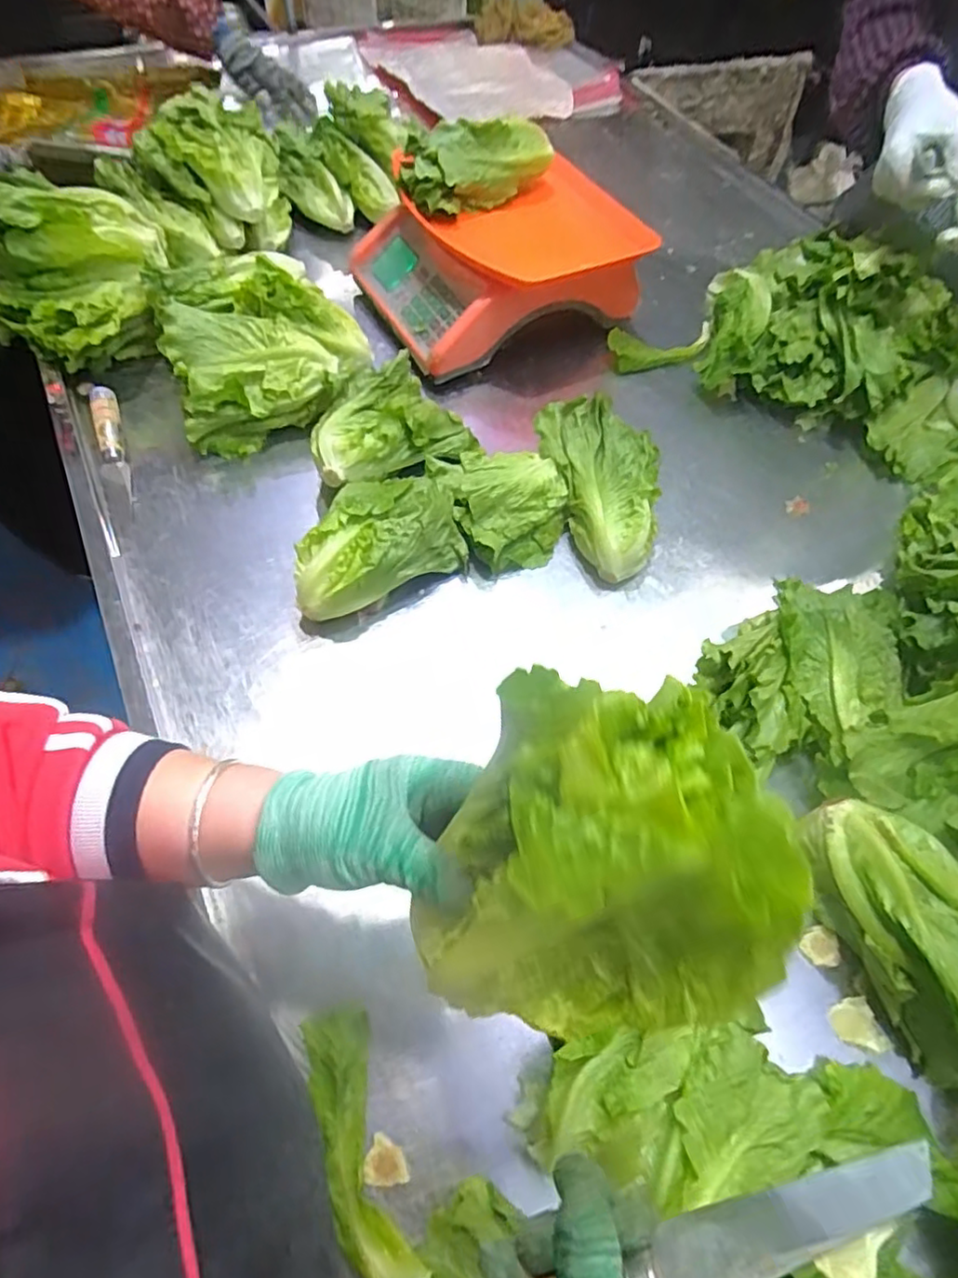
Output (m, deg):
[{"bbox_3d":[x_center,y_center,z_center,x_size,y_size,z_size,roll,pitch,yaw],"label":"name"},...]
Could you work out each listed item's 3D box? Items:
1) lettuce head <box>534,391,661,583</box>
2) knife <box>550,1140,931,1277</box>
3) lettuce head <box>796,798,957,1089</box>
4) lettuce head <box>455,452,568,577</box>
[{"bbox_3d":[0.124,-0.152,0.613,0.093,0.078,0.184,-14,62,-12],"label":"lettuce head"},{"bbox_3d":[0.075,0.241,0.239,0.201,0.022,0.021,-24,63,1],"label":"knife"},{"bbox_3d":[0.289,0.194,0.418,0.076,0.091,0.176,-15,62,-13],"label":"lettuce head"},{"bbox_3d":[0.032,-0.125,0.609,0.109,0.063,0.110,0,60,-5],"label":"lettuce head"}]

